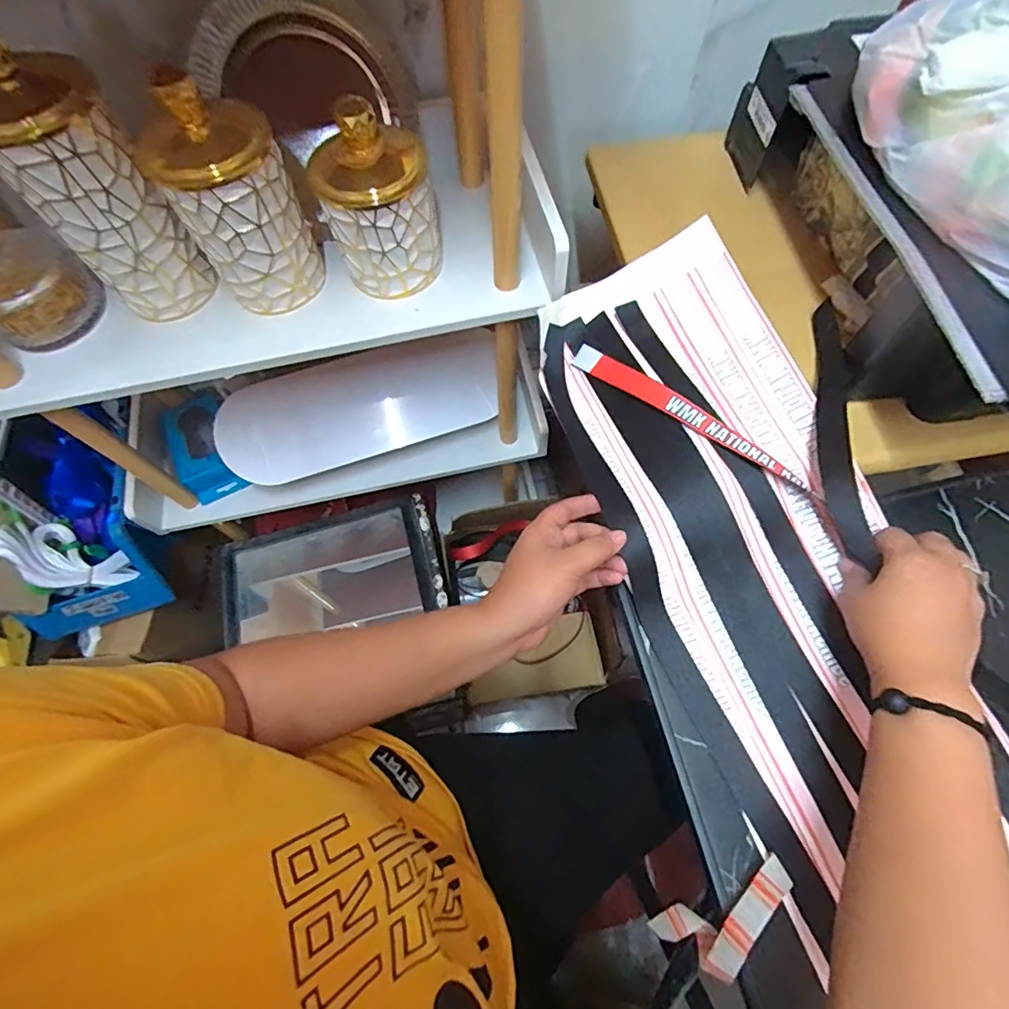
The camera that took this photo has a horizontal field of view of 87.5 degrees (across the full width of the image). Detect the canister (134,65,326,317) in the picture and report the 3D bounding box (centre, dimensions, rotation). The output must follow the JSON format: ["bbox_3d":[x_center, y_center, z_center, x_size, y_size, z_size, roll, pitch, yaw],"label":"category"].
[{"bbox_3d":[-0.241,-0.269,0.479,0.101,0.171,0.089,-29,68,-10],"label":"canister"}]

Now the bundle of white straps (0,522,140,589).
[{"bbox_3d":[-0.655,0.080,0.780,0.185,0.036,0.085,25,65,-23],"label":"bundle of white straps"}]

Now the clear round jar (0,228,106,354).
[{"bbox_3d":[-0.476,-0.222,0.521,0.107,0.082,0.108,-1,66,2],"label":"clear round jar"}]

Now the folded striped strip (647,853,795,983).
[{"bbox_3d":[0.149,0.284,0.355,0.108,0.032,0.038,-46,68,21],"label":"folded striped strip"}]

